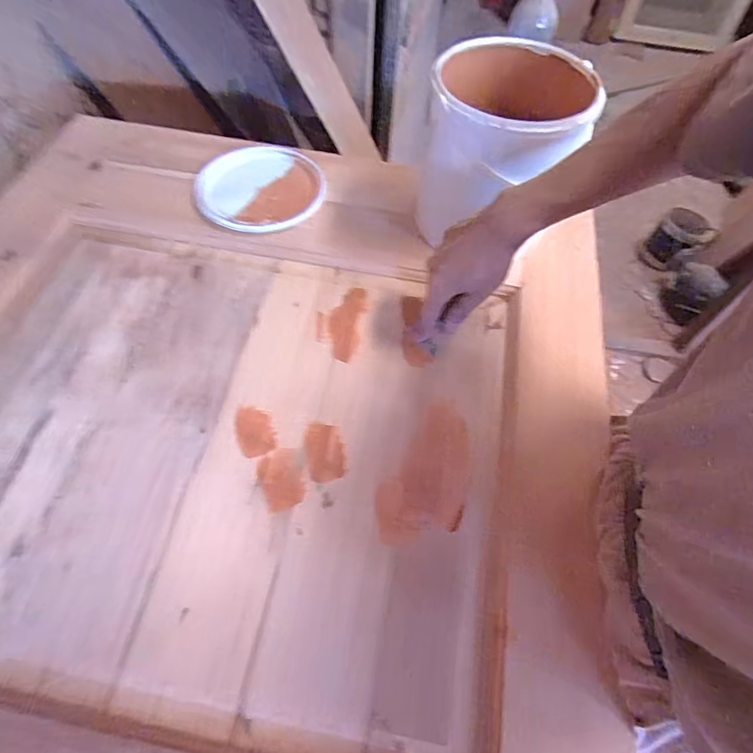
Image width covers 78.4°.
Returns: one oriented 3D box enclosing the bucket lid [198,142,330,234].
[{"bbox_3d":[-0.159,-0.271,0.656,0.164,0.025,0.182,22,61,11],"label":"bucket lid"}]

